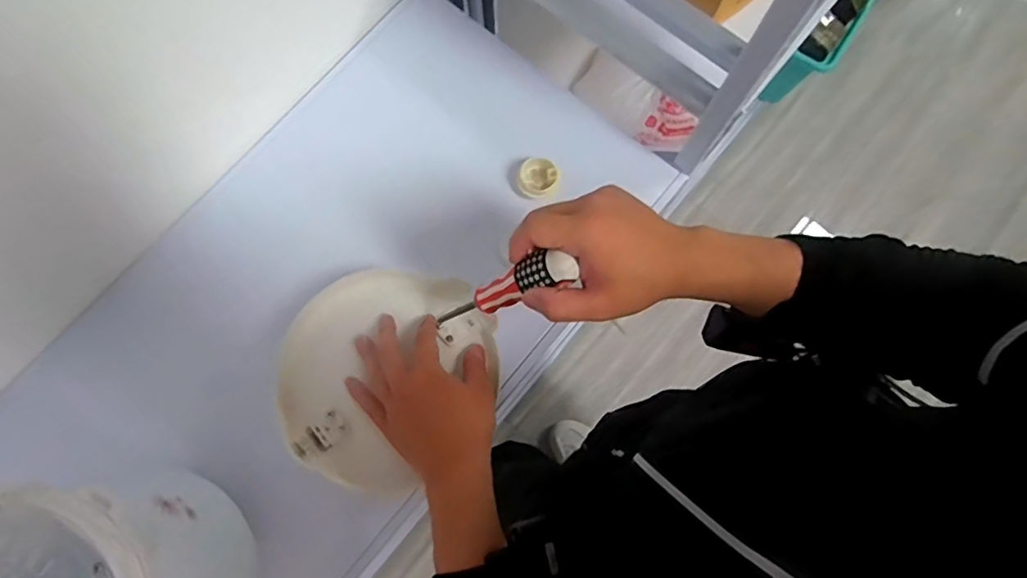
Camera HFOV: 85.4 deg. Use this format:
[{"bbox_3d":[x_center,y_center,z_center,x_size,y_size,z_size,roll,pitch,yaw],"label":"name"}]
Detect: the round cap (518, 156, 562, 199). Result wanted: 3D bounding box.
[{"bbox_3d":[0.026,-0.124,0.608,0.045,0.018,0.046,0,77,1],"label":"round cap"}]

